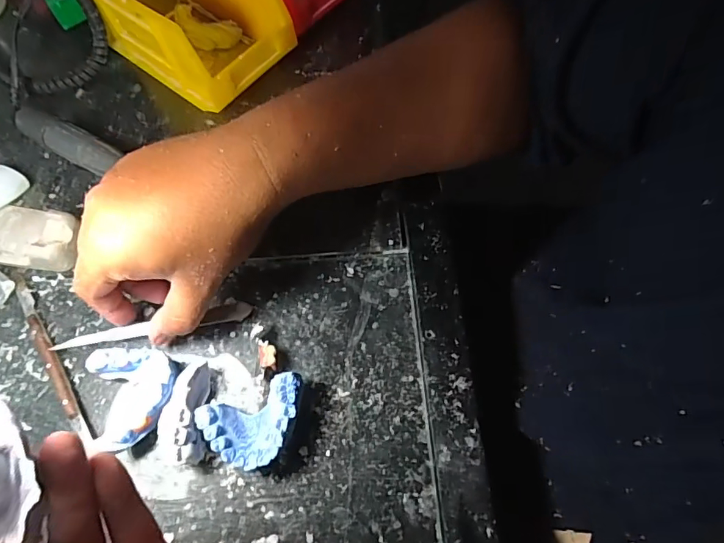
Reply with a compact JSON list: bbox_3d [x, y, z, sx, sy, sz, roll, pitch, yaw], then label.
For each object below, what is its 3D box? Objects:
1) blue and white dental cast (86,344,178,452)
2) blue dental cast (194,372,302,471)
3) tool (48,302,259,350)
[{"bbox_3d":[-0.152,0.083,0.317,0.060,0.022,0.063,2,65,3],"label":"blue and white dental cast"},{"bbox_3d":[-0.064,0.098,0.306,0.065,0.023,0.046,-22,66,-8],"label":"blue dental cast"},{"bbox_3d":[-0.147,0.039,0.345,0.136,0.006,0.013,-10,65,-6],"label":"tool"}]

